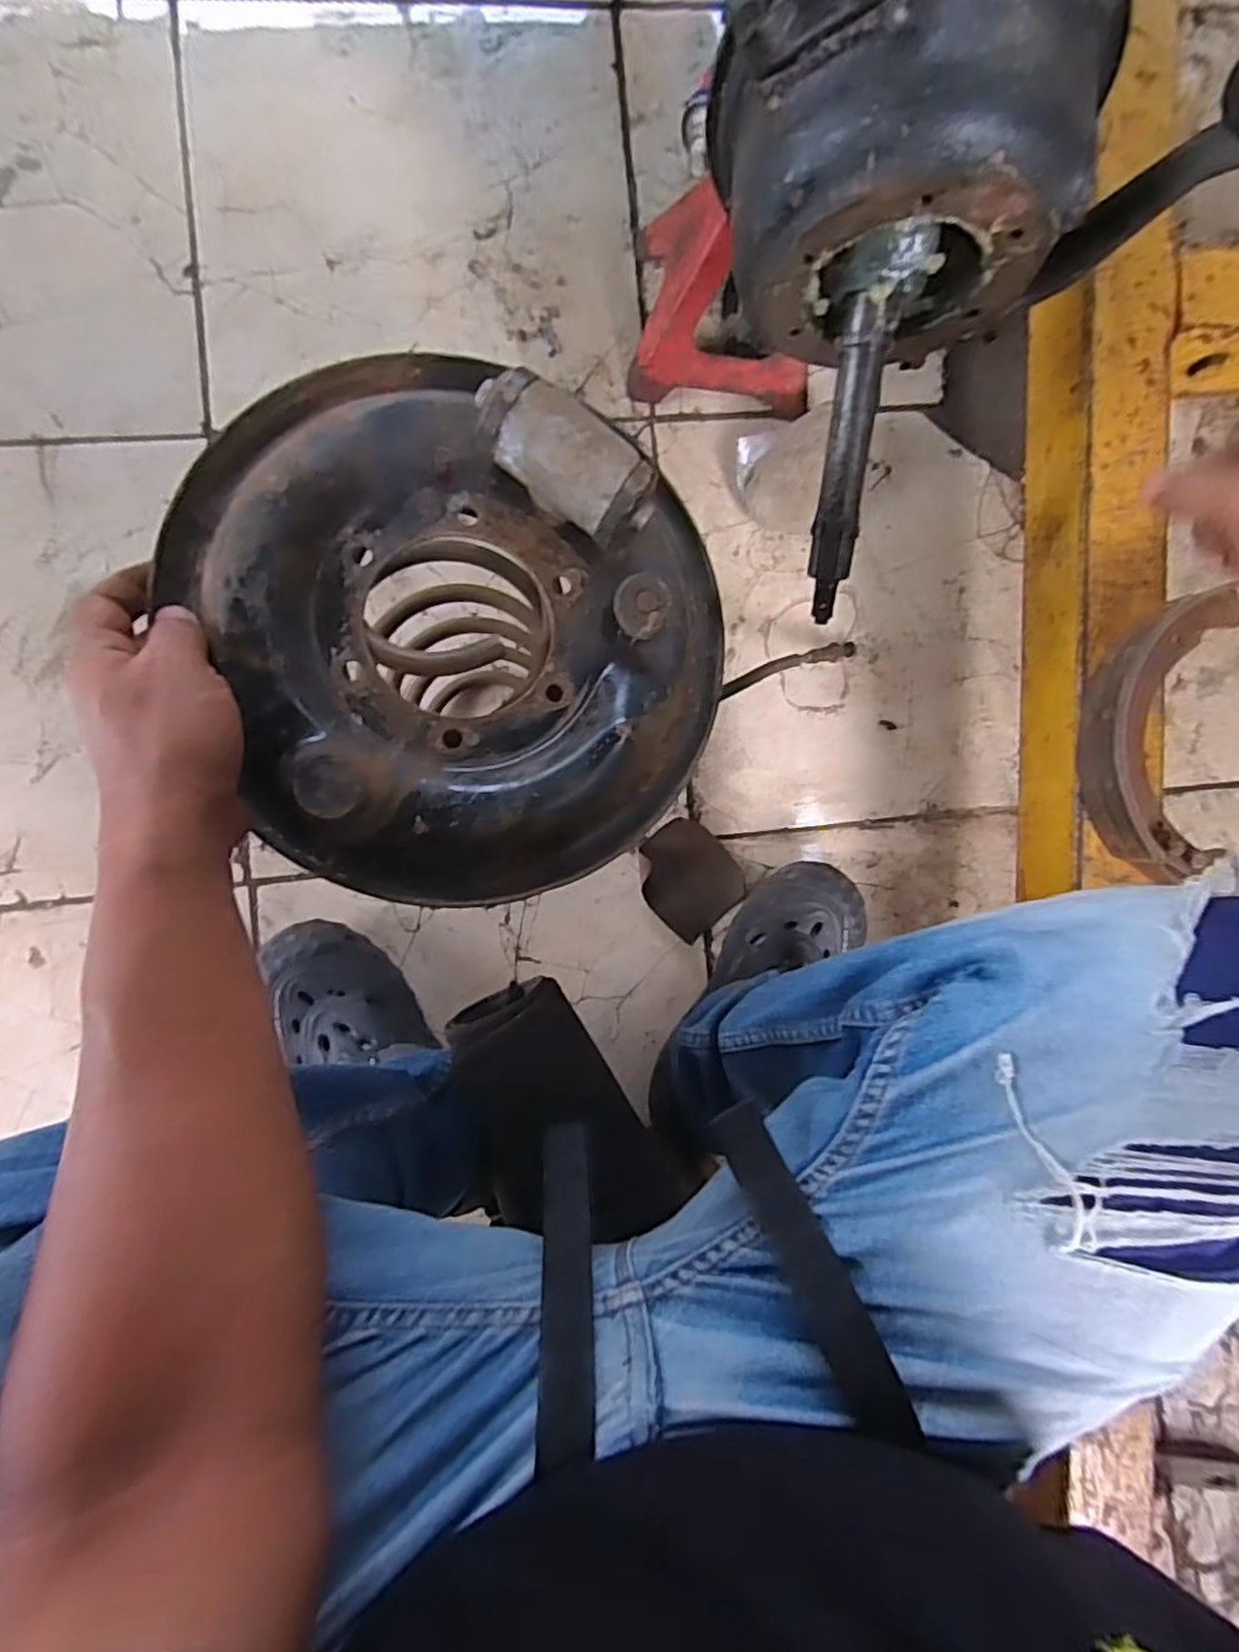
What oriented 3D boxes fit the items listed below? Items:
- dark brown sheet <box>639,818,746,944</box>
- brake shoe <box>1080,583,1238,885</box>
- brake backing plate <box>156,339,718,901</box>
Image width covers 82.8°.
[{"bbox_3d":[0.064,0.048,0.667,0.088,0.019,0.099,-39,94,-6],"label":"dark brown sheet"},{"bbox_3d":[0.405,-0.073,0.518,0.108,0.042,0.203,2,89,-6],"label":"brake shoe"},{"bbox_3d":[-0.071,-0.103,0.345,0.247,0.060,0.273,-21,92,-7],"label":"brake backing plate"}]

